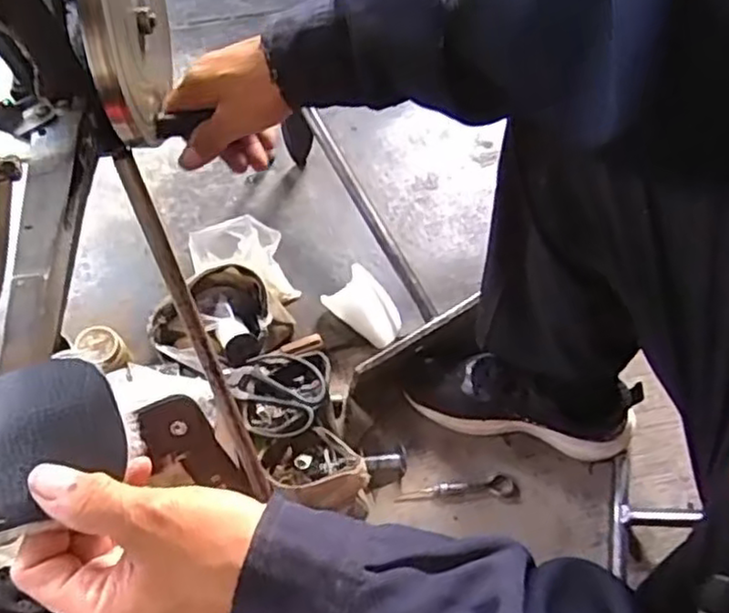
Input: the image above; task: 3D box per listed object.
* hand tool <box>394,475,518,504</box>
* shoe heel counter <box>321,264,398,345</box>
[{"bbox_3d":[0.103,0.208,0.777,0.135,0.007,0.024,-3,61,-3],"label":"hand tool"},{"bbox_3d":[0.003,-0.001,0.874,0.102,0.052,0.070,40,68,19],"label":"shoe heel counter"}]

